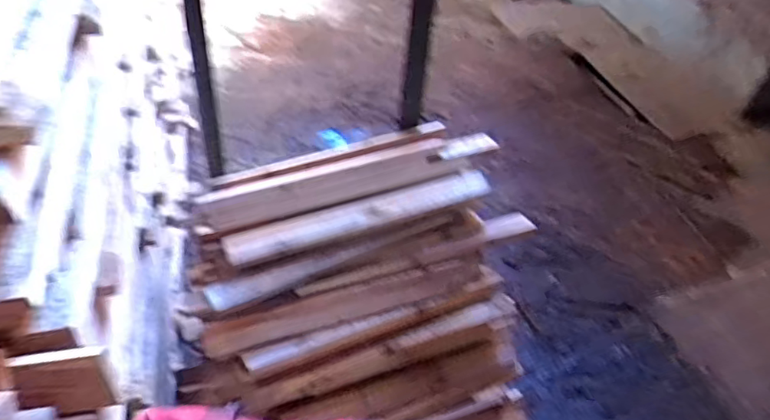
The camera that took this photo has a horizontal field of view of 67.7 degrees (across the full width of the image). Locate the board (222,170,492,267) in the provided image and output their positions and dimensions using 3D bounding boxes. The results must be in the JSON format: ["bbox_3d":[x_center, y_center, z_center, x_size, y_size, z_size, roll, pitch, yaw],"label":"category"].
[{"bbox_3d":[-0.032,0.009,1.057,0.492,0.032,0.067,-16,49,-21],"label":"board"}]

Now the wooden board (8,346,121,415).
[{"bbox_3d":[-0.281,0.154,0.506,0.077,0.062,0.011,-7,10,-11],"label":"wooden board"}]

